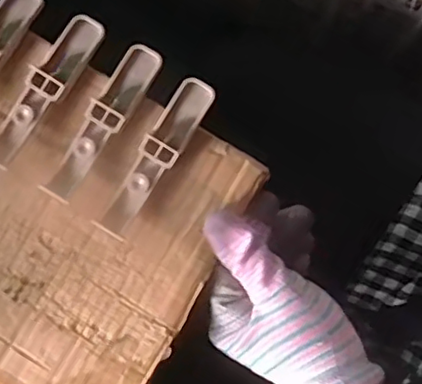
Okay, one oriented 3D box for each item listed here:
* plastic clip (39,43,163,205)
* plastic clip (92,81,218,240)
[{"bbox_3d":[-0.061,-0.039,0.354,0.022,0.026,0.099,30,81,0],"label":"plastic clip"},{"bbox_3d":[-0.030,-0.019,0.350,0.021,0.019,0.098,31,81,0],"label":"plastic clip"}]

